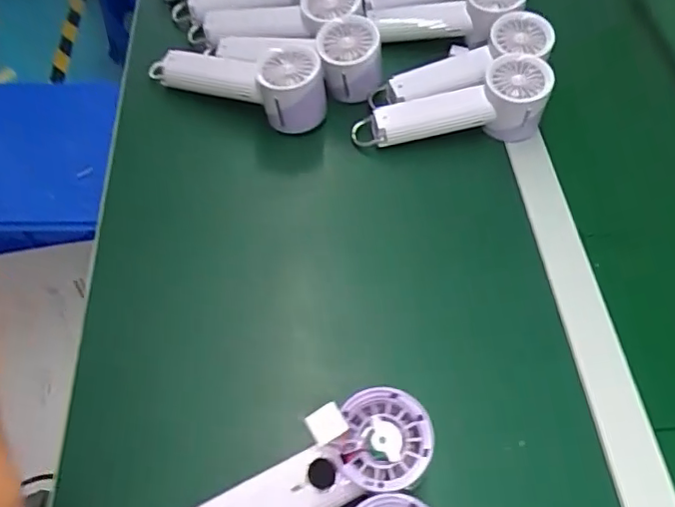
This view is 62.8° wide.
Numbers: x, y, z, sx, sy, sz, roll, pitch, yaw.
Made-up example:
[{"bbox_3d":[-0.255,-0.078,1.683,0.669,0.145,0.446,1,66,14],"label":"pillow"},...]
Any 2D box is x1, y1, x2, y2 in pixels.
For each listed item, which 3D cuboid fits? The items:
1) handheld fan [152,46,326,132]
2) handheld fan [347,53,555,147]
[{"bbox_3d":[-0.100,-0.181,0.581,0.198,0.067,0.067,14,57,24],"label":"handheld fan"},{"bbox_3d":[0.116,-0.143,0.569,0.198,0.062,0.069,-12,57,11],"label":"handheld fan"}]

